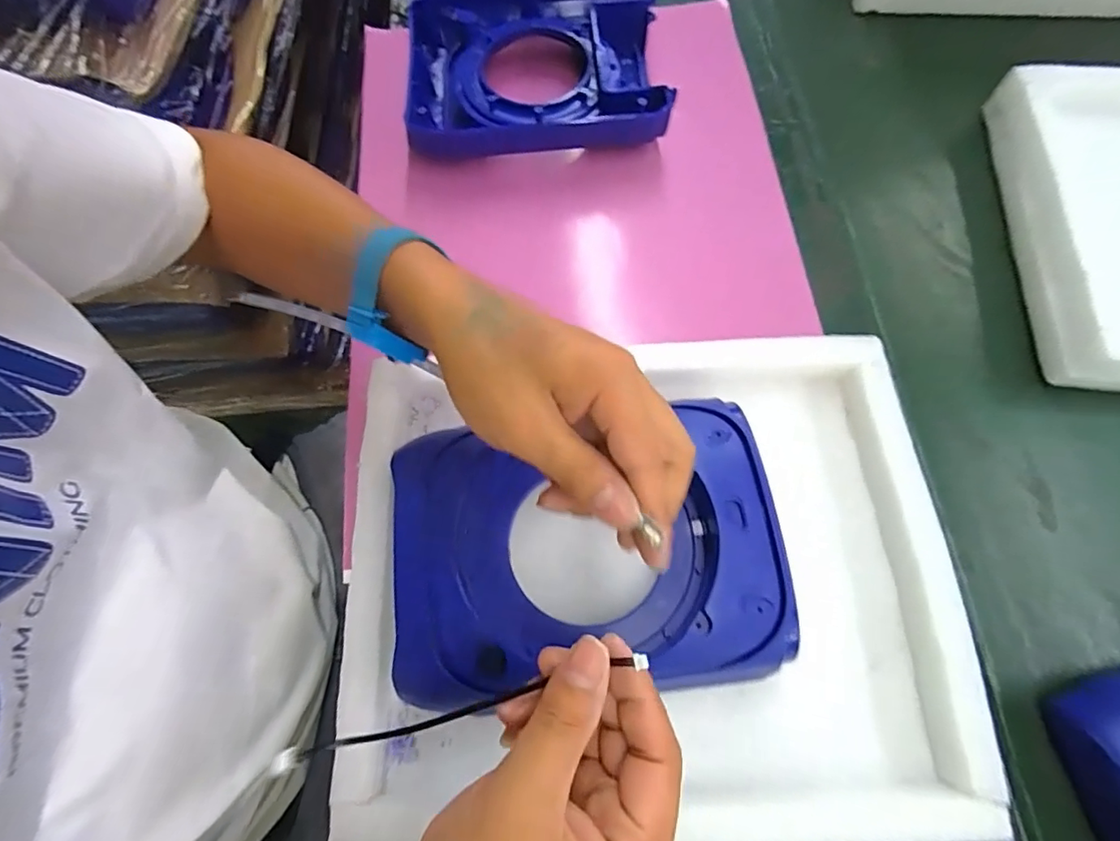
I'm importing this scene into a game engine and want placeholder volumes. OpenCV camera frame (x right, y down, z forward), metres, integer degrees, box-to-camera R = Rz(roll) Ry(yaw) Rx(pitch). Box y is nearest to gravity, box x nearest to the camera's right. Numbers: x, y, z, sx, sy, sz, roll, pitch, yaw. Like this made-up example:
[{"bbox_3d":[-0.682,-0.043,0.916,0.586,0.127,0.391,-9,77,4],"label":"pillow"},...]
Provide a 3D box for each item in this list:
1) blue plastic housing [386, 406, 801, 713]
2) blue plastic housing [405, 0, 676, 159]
[{"bbox_3d":[0.012,0.077,0.322,0.219,0.062,0.160,-7,70,-1],"label":"blue plastic housing"},{"bbox_3d":[-0.026,-0.311,0.478,0.225,0.052,0.179,-4,70,0],"label":"blue plastic housing"}]

